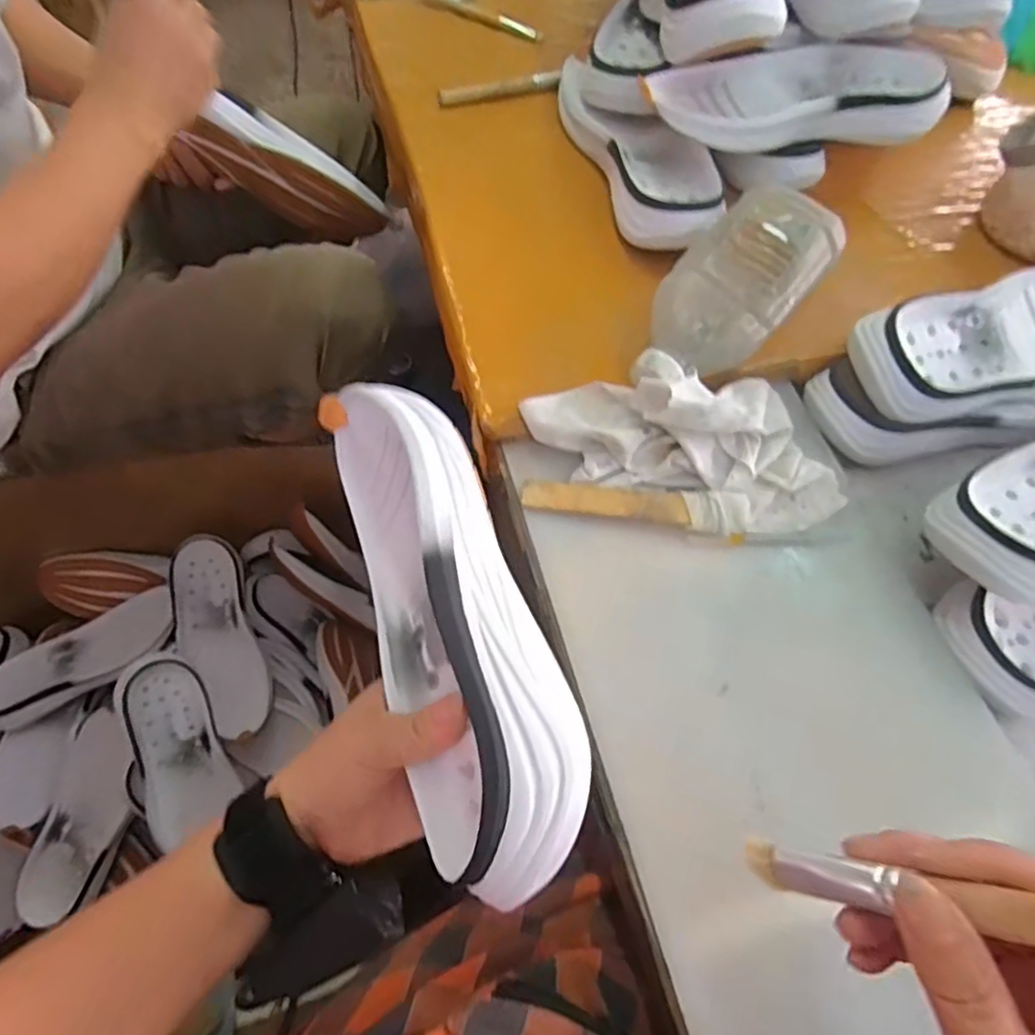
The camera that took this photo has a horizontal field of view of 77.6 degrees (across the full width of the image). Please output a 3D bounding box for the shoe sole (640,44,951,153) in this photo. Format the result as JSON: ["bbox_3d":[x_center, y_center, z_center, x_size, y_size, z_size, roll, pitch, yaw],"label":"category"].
[{"bbox_3d":[0.239,-0.369,0.562,0.256,0.040,0.097,-4,59,-6],"label":"shoe sole"}]

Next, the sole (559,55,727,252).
[{"bbox_3d":[0.111,-0.334,0.594,0.093,0.044,0.266,-9,60,-10],"label":"sole"}]

